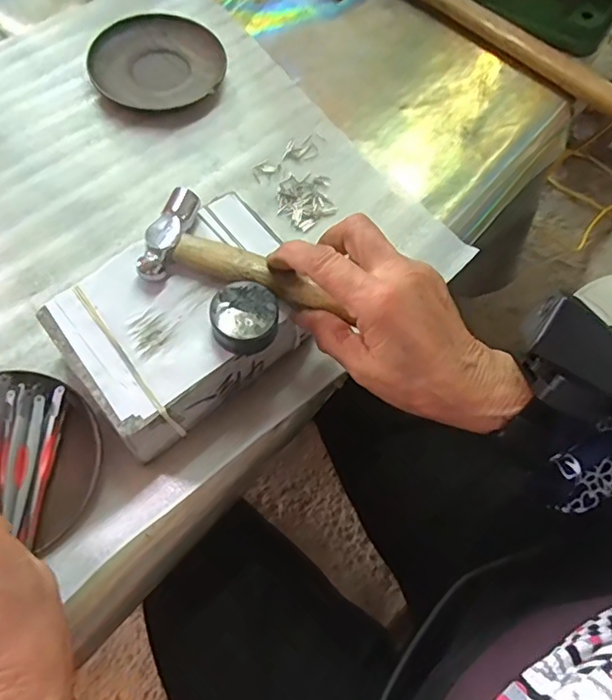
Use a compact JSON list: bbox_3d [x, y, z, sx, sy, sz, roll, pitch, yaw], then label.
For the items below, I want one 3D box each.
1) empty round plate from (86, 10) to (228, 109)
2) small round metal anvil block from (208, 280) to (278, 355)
[{"bbox_3d":[-0.127,-0.250,0.481,0.110,0.020,0.099,-5,64,-6],"label":"empty round plate"},{"bbox_3d":[-0.035,-0.018,0.317,0.036,0.022,0.036,1,64,-3],"label":"small round metal anvil block"}]

